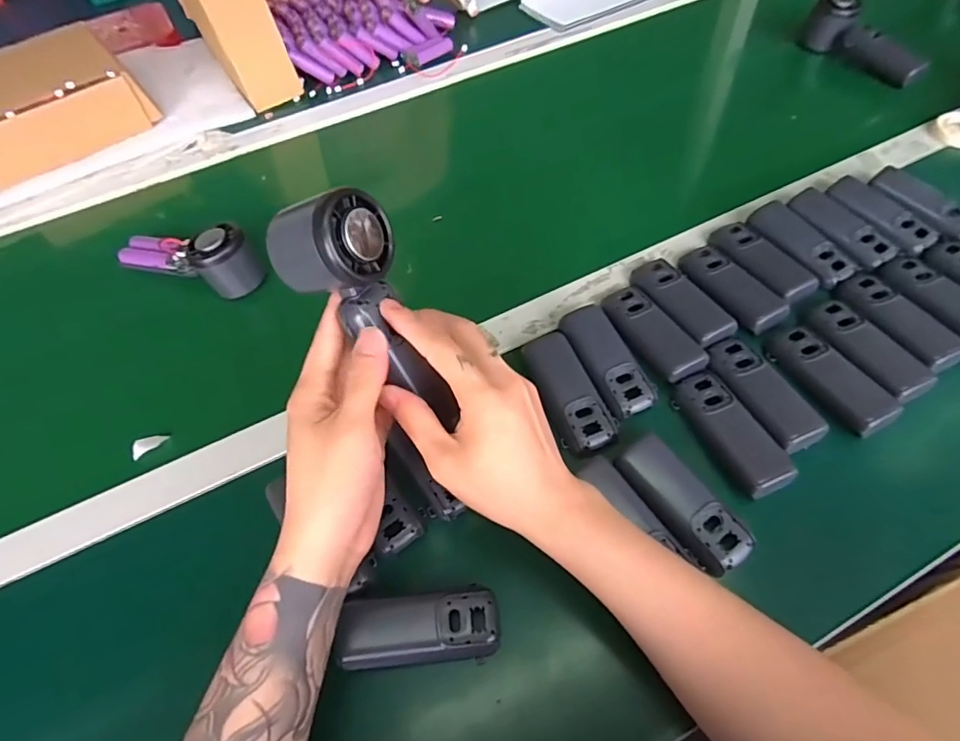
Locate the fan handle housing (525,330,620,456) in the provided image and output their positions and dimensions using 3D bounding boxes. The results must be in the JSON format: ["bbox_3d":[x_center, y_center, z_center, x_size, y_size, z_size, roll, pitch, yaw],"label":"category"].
[{"bbox_3d":[0.073,0.018,0.448,0.044,0.017,0.108,-21,58,-10],"label":"fan handle housing"}]

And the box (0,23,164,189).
[{"bbox_3d":[-0.550,-0.346,0.691,0.210,0.077,0.179,-36,61,-18],"label":"box"}]

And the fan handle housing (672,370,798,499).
[{"bbox_3d":[0.195,0.045,0.419,0.040,0.017,0.104,-25,58,-12],"label":"fan handle housing"}]

